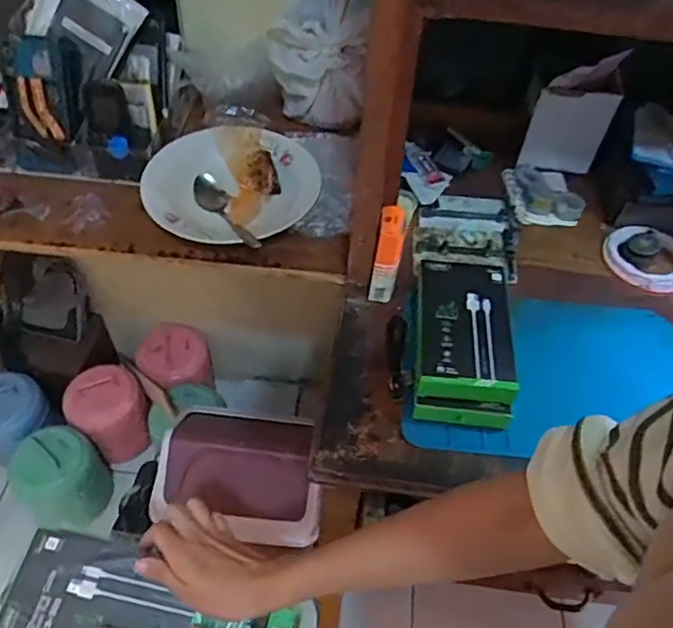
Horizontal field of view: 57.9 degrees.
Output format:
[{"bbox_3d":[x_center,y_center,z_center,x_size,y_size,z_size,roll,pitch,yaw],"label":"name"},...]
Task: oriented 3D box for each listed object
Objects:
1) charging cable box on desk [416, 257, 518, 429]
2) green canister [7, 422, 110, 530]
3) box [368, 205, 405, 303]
[{"bbox_3d":[0.127,0.029,0.618,0.099,0.051,0.164,7,52,3],"label":"charging cable box on desk"},{"bbox_3d":[-0.540,0.332,1.209,0.155,0.164,0.163,-37,62,-27],"label":"green canister"},{"bbox_3d":[0.055,-0.062,0.654,0.026,0.106,0.035,10,52,5],"label":"box"}]

